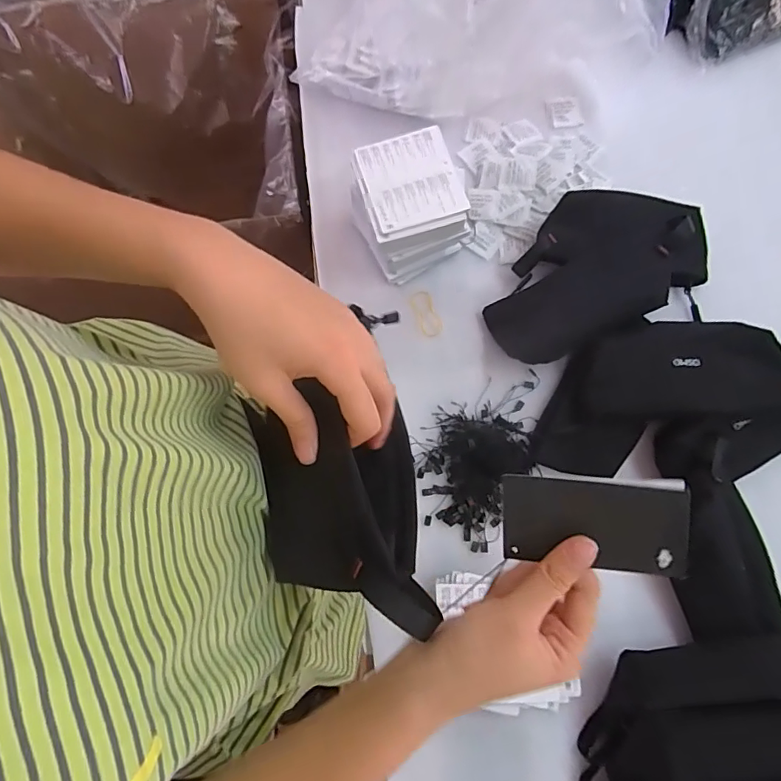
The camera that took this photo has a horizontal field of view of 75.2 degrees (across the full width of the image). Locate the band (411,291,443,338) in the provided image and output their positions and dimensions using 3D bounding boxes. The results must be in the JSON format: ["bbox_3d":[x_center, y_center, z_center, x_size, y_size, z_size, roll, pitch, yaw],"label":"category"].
[{"bbox_3d":[0.040,-0.086,0.573,0.024,0.004,0.056,-22,78,-6],"label":"band"}]

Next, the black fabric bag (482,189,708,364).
[{"bbox_3d":[0.223,-0.142,0.538,0.256,0.077,0.151,-25,78,-7],"label":"black fabric bag"}]

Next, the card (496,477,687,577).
[{"bbox_3d":[0.104,0.070,0.265,0.088,0.005,0.048,-1,96,21],"label":"card"}]

